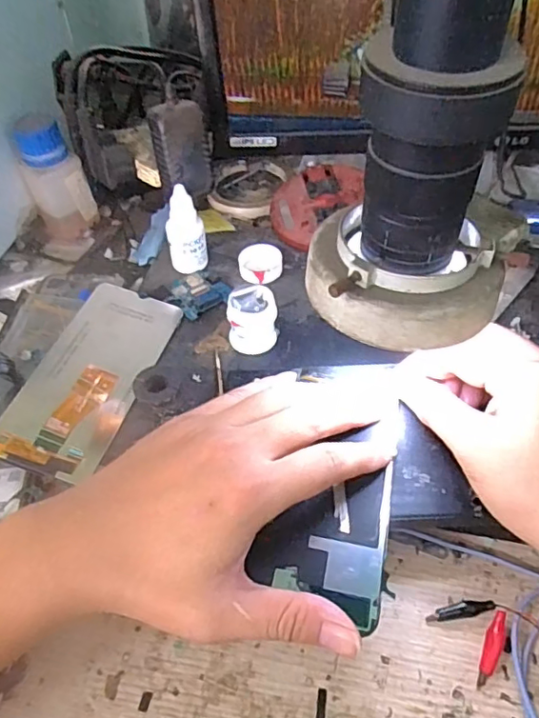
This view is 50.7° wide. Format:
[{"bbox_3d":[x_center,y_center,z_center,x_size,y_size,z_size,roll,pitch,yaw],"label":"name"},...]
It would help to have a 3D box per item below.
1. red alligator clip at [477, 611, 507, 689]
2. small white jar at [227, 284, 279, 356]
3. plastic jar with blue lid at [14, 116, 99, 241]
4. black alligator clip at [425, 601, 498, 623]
[{"bbox_3d":[0.116,0.152,0.297,0.009,0.006,0.039,21,66,19],"label":"red alligator clip"},{"bbox_3d":[-0.012,-0.029,0.404,0.032,0.035,0.035,-1,50,2],"label":"small white jar"},{"bbox_3d":[-0.188,-0.157,0.503,0.040,0.100,0.039,-1,50,2],"label":"plastic jar with blue lid"},{"bbox_3d":[0.104,0.137,0.310,0.036,0.008,0.008,-5,50,-2],"label":"black alligator clip"}]

